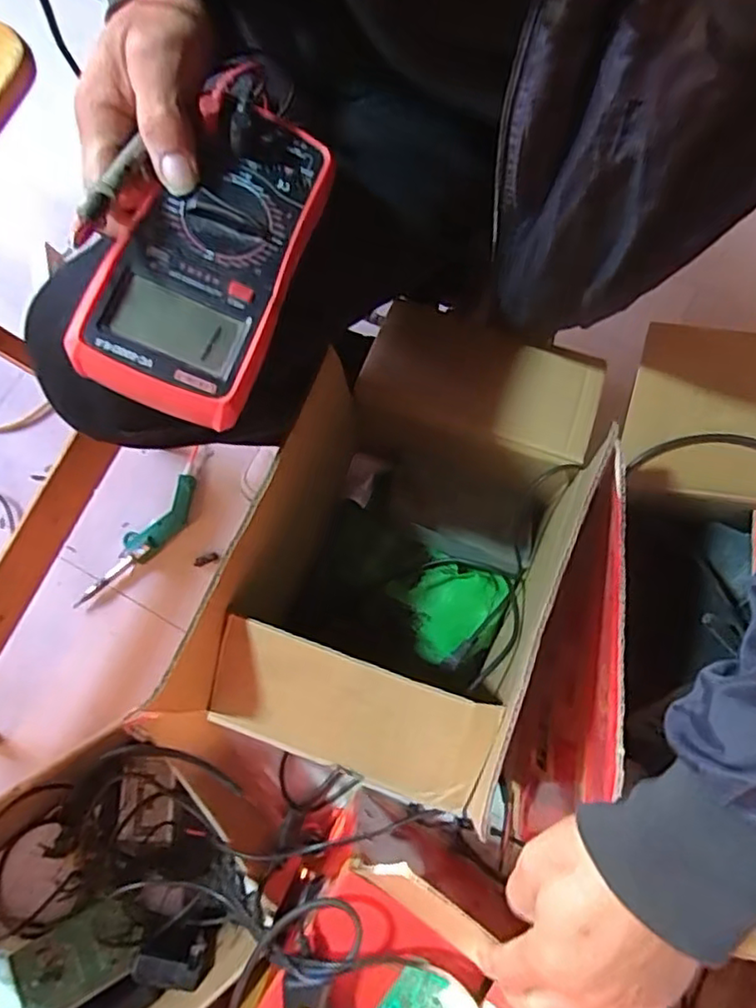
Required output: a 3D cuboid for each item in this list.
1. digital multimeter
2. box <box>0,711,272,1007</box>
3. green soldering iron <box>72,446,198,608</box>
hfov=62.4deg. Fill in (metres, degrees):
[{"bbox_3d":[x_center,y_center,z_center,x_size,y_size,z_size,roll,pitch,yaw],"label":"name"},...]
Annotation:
[{"bbox_3d":[-0.090,-0.137,0.341,0.088,0.048,0.182,19,77,4],"label":"digital multimeter"},{"bbox_3d":[-0.315,0.428,0.669,0.403,0.191,0.267,-36,80,-7],"label":"box"},{"bbox_3d":[-0.309,0.039,0.850,0.055,0.019,0.254,33,80,7],"label":"green soldering iron"}]

